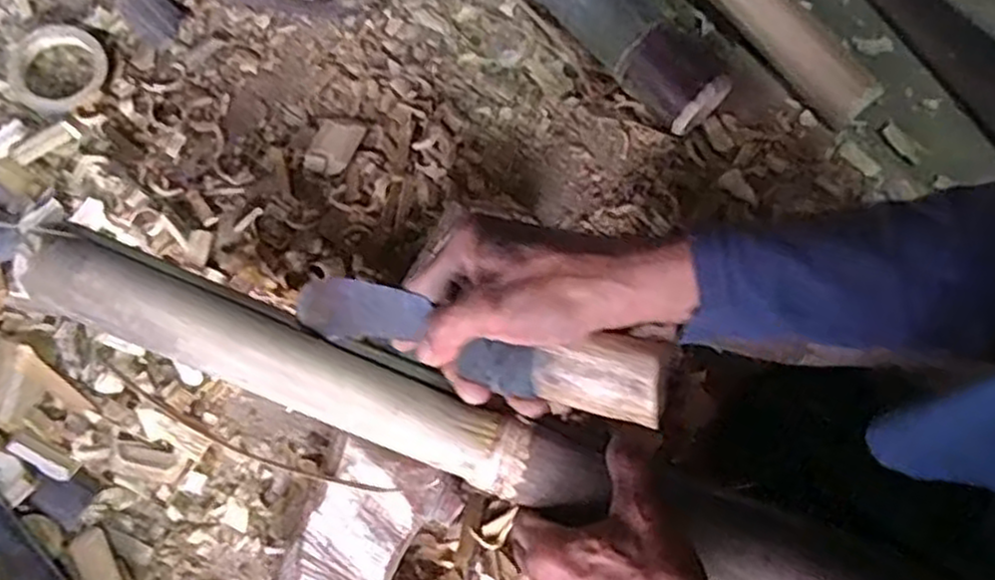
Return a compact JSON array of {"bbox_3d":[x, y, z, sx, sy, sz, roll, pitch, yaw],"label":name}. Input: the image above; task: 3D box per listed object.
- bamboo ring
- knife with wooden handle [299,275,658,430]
[{"bbox_3d":[-0.365,-0.187,0.617,0.083,0.012,0.075,38,79,10],"label":"bamboo ring"},{"bbox_3d":[-0.018,0.027,0.412,0.225,0.031,0.045,14,107,27],"label":"knife with wooden handle"}]

